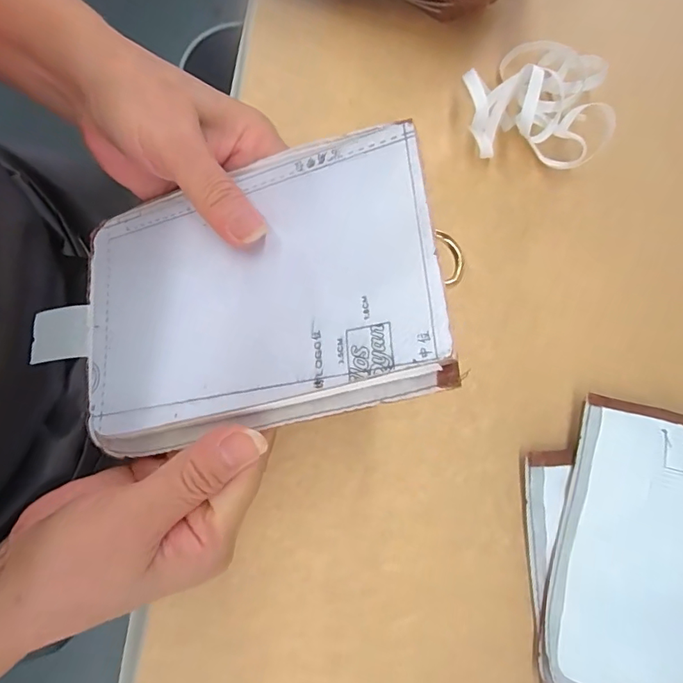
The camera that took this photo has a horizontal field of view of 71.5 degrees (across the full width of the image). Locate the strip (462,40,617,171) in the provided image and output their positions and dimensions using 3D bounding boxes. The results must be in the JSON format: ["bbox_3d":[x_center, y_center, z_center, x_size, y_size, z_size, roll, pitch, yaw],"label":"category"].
[{"bbox_3d":[0.149,-0.186,0.356,0.116,0.039,0.098,6,77,0],"label":"strip"}]

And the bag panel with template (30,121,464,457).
[{"bbox_3d":[-0.055,-0.017,0.223,0.202,0.012,0.119,-15,73,19],"label":"bag panel with template"}]

